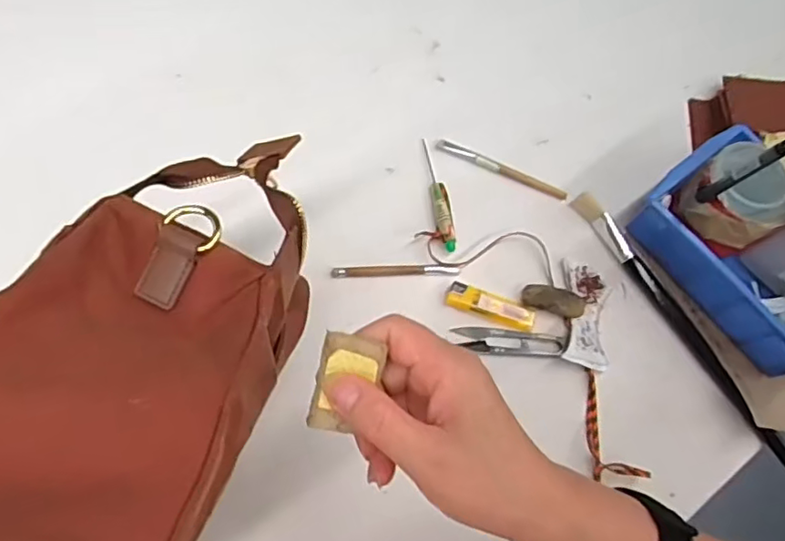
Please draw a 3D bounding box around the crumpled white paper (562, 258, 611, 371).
[{"bbox_3d":[0.170,0.038,0.530,0.039,0.012,0.094,8,73,1],"label":"crumpled white paper"}]

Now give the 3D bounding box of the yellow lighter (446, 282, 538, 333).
[{"bbox_3d":[0.085,0.031,0.525,0.076,0.016,0.024,19,69,1],"label":"yellow lighter"}]

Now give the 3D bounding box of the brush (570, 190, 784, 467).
[{"bbox_3d":[0.261,0.052,0.533,0.022,0.012,0.302,-30,76,-16],"label":"brush"}]

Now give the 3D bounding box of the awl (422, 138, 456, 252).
[{"bbox_3d":[0.043,-0.072,0.559,0.017,0.009,0.116,-7,71,-9],"label":"awl"}]

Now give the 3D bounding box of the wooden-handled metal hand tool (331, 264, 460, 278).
[{"bbox_3d":[0.003,0.000,0.530,0.110,0.006,0.010,0,70,-7],"label":"wooden-handled metal hand tool"}]

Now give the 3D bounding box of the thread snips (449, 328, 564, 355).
[{"bbox_3d":[0.100,0.061,0.519,0.092,0.008,0.023,3,70,-5],"label":"thread snips"}]

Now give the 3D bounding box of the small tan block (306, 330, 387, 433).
[{"bbox_3d":[-0.023,0.054,0.292,0.028,0.005,0.046,13,91,4],"label":"small tan block"}]

